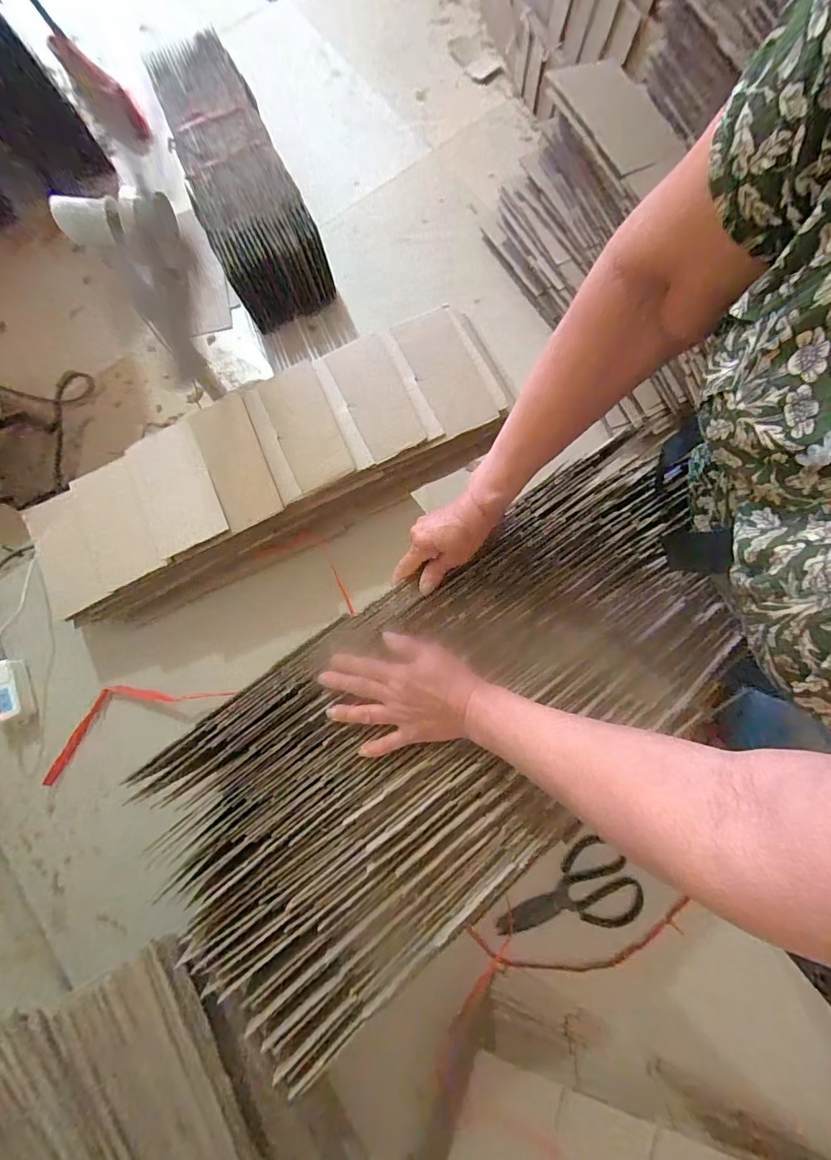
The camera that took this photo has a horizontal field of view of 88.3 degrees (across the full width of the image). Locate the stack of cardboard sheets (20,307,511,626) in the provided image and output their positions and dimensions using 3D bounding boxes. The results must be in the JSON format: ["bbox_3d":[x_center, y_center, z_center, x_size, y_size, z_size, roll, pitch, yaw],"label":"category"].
[{"bbox_3d":[-0.210,-0.173,0.643,0.714,0.083,0.223,-26,81,-5],"label":"stack of cardboard sheets"}]

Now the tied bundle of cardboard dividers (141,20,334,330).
[{"bbox_3d":[-0.471,-1.034,1.116,0.248,0.195,0.652,-26,81,-5],"label":"tied bundle of cardboard dividers"}]

